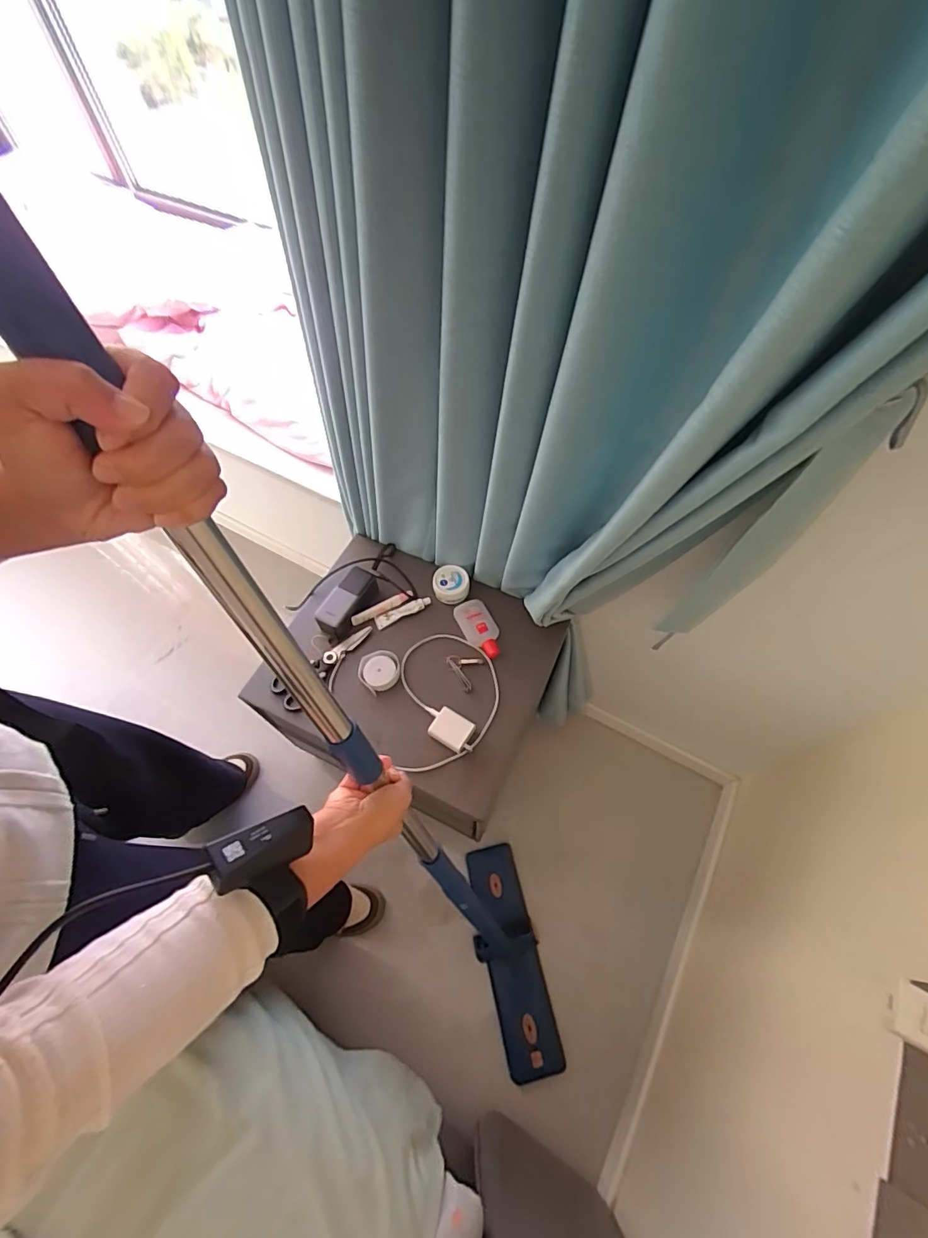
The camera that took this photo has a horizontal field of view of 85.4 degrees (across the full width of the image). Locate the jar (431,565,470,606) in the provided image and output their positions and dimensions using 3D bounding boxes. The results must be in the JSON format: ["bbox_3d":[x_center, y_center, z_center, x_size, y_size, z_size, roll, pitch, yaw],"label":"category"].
[{"bbox_3d":[-0.025,-0.063,0.945,0.068,0.034,0.066,0,61,0],"label":"jar"}]

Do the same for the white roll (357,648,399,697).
[{"bbox_3d":[-0.148,0.091,0.884,0.069,0.026,0.068,0,61,0],"label":"white roll"}]

